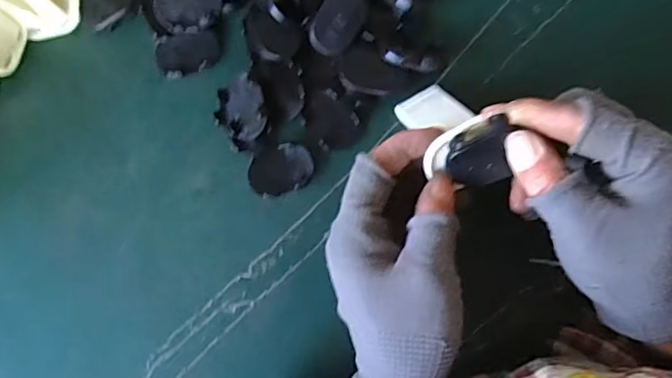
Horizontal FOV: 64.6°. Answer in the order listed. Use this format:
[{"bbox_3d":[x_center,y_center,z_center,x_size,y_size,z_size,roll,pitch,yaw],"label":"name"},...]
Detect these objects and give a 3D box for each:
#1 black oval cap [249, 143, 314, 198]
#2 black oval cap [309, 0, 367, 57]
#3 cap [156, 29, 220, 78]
[{"bbox_3d":[-0.036,-0.012,0.341,0.042,0.004,0.030,-17,83,5],"label":"black oval cap"},{"bbox_3d":[0.001,-0.107,0.338,0.028,0.004,0.044,31,97,-6],"label":"black oval cap"},{"bbox_3d":[-0.098,-0.089,0.357,0.043,0.013,0.026,-5,85,6],"label":"cap"}]

